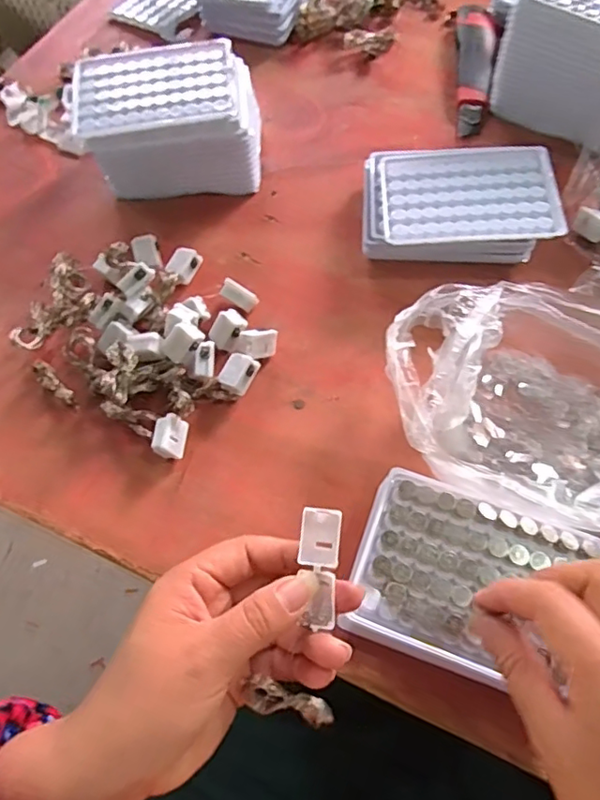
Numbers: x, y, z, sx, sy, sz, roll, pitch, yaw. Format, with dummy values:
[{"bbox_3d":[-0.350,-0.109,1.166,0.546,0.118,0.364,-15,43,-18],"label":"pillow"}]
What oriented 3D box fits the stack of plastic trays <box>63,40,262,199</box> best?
[{"bbox_3d":[-0.109,-0.234,0.484,0.150,0.077,0.107,-7,62,-3],"label":"stack of plastic trays"}]

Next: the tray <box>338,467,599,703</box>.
[{"bbox_3d":[0.095,0.102,0.321,0.123,0.015,0.097,19,64,11],"label":"tray"}]

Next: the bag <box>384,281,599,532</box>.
[{"bbox_3d":[0.160,0.005,0.363,0.201,0.061,0.152,2,62,2],"label":"bag"}]

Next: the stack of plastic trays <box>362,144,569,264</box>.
[{"bbox_3d":[0.123,-0.153,0.452,0.143,0.046,0.105,0,62,1],"label":"stack of plastic trays"}]

